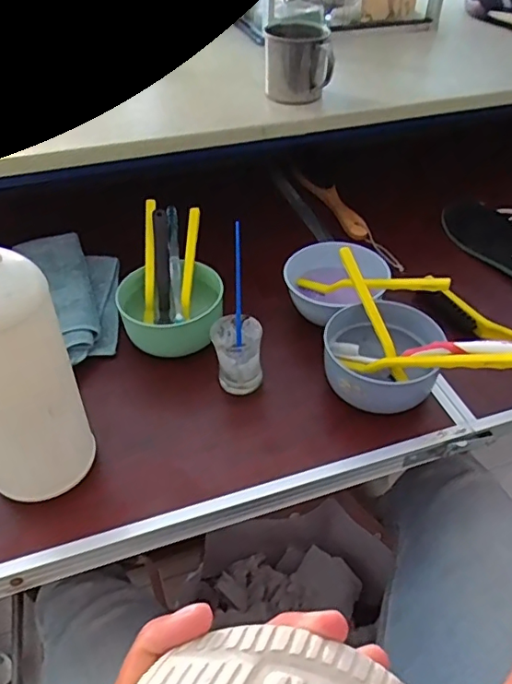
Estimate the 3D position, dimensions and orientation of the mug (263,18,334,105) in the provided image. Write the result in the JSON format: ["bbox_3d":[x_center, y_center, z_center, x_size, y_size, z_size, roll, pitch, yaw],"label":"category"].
[{"bbox_3d":[0.050,-0.333,0.638,0.076,0.078,0.069,2,45,1],"label":"mug"}]

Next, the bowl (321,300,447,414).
[{"bbox_3d":[0.115,0.012,0.513,0.105,0.052,0.112,0,45,0],"label":"bowl"}]

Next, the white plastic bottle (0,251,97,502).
[{"bbox_3d":[-0.177,0.024,0.378,0.078,0.215,0.077,-7,45,-8],"label":"white plastic bottle"}]

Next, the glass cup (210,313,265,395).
[{"bbox_3d":[-0.018,0.012,0.521,0.046,0.066,0.047,0,45,0],"label":"glass cup"}]

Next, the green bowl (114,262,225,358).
[{"bbox_3d":[-0.089,-0.033,0.562,0.111,0.047,0.093,-7,45,-8],"label":"green bowl"}]

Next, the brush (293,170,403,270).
[{"bbox_3d":[0.124,-0.179,0.748,0.032,0.018,0.257,-17,47,-17],"label":"brush"}]

